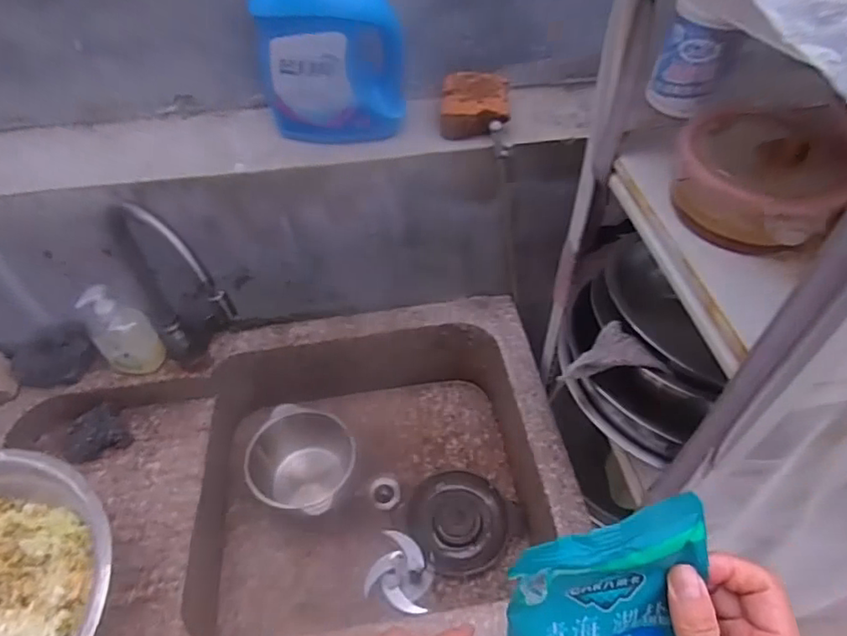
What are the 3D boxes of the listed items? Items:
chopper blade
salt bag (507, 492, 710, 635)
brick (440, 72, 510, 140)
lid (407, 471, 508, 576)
[{"bbox_3d":[-0.031,0.378,0.835,0.092,0.043,0.088,18,52,14],"label":"chopper blade"},{"bbox_3d":[0.103,0.175,0.326,0.113,0.145,0.025,-7,24,-10],"label":"salt bag"},{"bbox_3d":[0.071,-0.298,0.773,0.093,0.047,0.103,2,50,1],"label":"brick"},{"bbox_3d":[0.059,0.324,0.905,0.149,0.030,0.156,0,50,0],"label":"lid"}]

